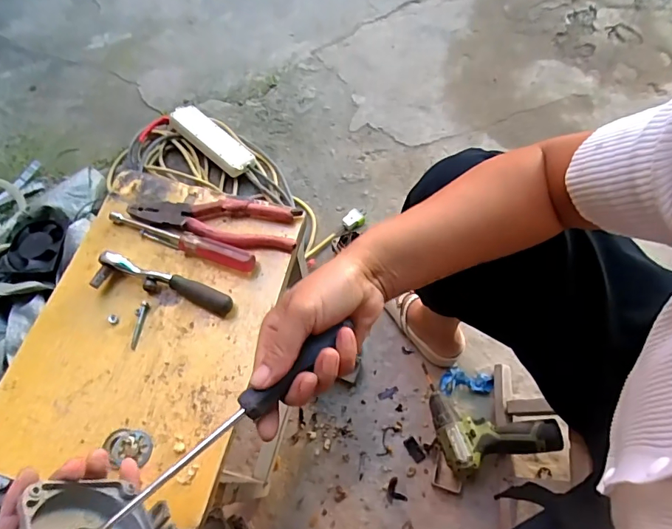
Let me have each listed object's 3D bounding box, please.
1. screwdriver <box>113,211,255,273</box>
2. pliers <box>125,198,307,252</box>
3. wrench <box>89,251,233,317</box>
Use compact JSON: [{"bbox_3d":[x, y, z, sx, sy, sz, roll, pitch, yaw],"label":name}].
[{"bbox_3d":[-0.171,-0.028,0.484,0.175,0.018,0.025,18,66,8],"label":"screwdriver"},{"bbox_3d":[-0.137,-0.051,0.496,0.190,0.015,0.055,9,65,4],"label":"pliers"},{"bbox_3d":[-0.179,0.023,0.466,0.149,0.020,0.036,14,65,6],"label":"wrench"}]

